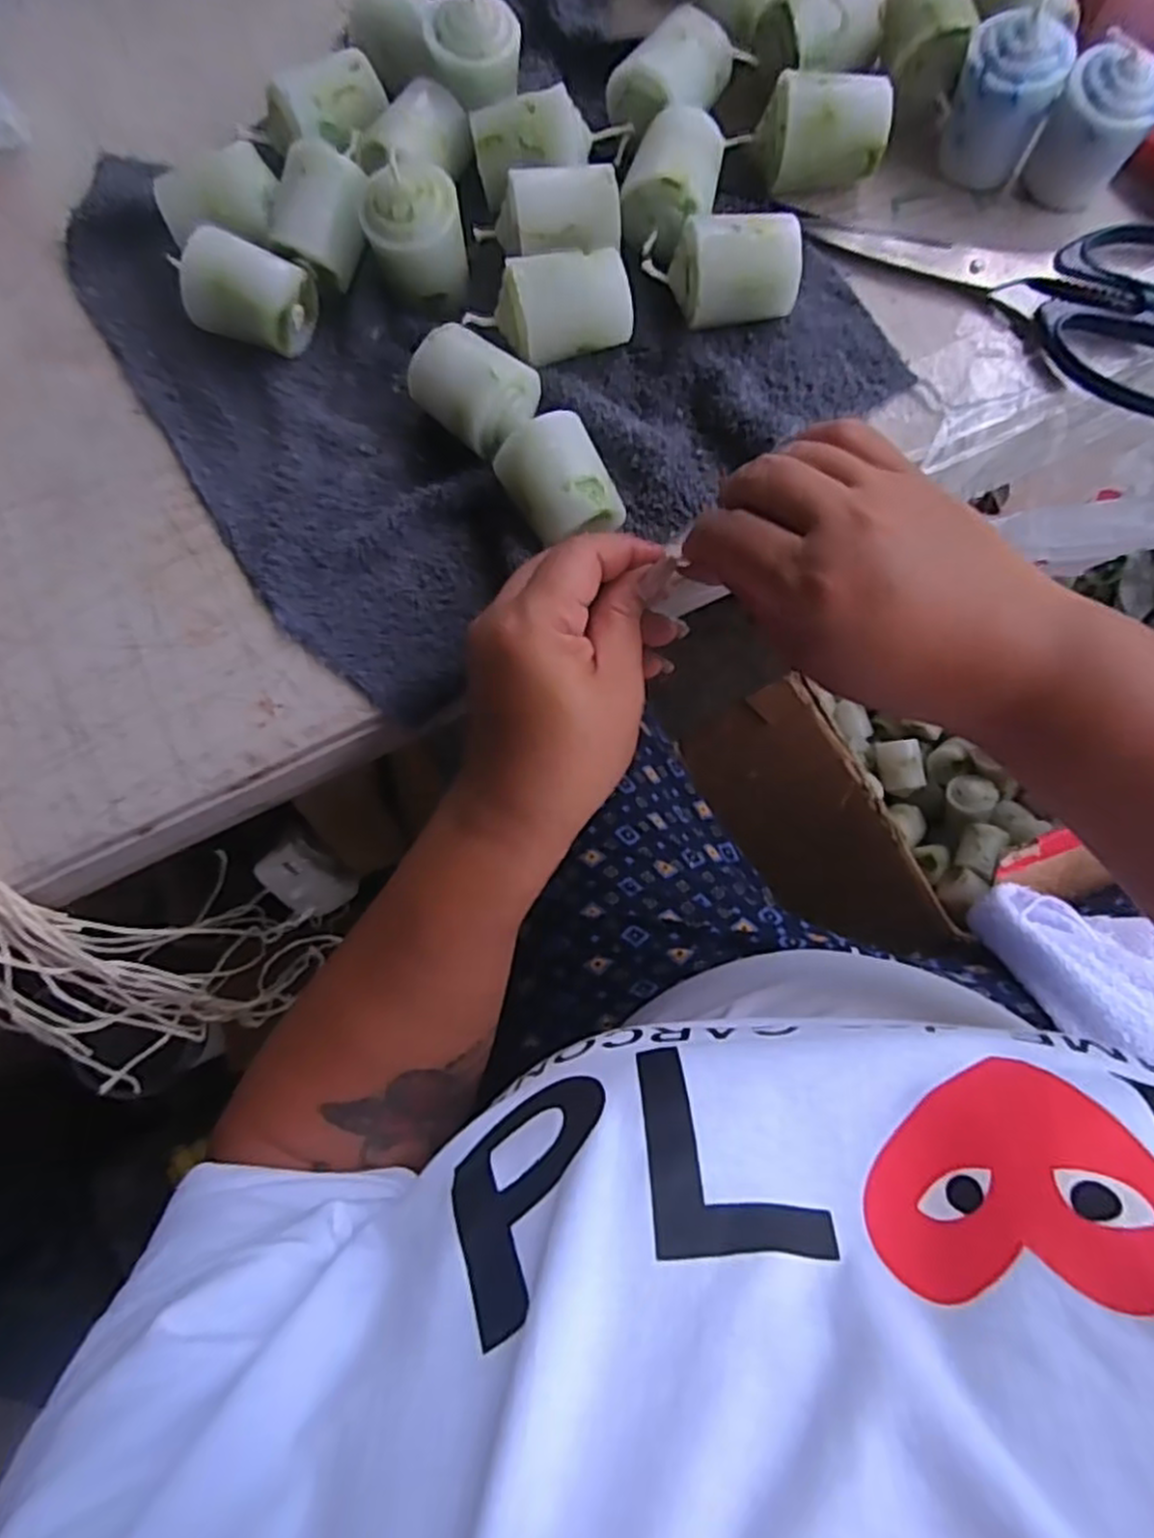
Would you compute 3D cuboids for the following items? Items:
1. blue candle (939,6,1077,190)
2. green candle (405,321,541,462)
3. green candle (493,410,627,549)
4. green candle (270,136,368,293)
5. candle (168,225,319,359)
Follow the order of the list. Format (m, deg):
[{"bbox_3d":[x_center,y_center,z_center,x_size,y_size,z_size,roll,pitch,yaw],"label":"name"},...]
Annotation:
[{"bbox_3d":[0.168,-0.268,0.298,0.036,0.047,0.034,26,85,6],"label":"blue candle"},{"bbox_3d":[-0.040,-0.146,0.294,0.046,0.035,0.036,36,86,7],"label":"green candle"},{"bbox_3d":[-0.006,-0.107,0.287,0.035,0.034,0.043,-31,82,-1],"label":"green candle"},{"bbox_3d":[-0.104,-0.227,0.310,0.033,0.031,0.043,9,84,4],"label":"green candle"},{"bbox_3d":[-0.135,-0.193,0.305,0.043,0.035,0.033,15,84,5],"label":"candle"}]

